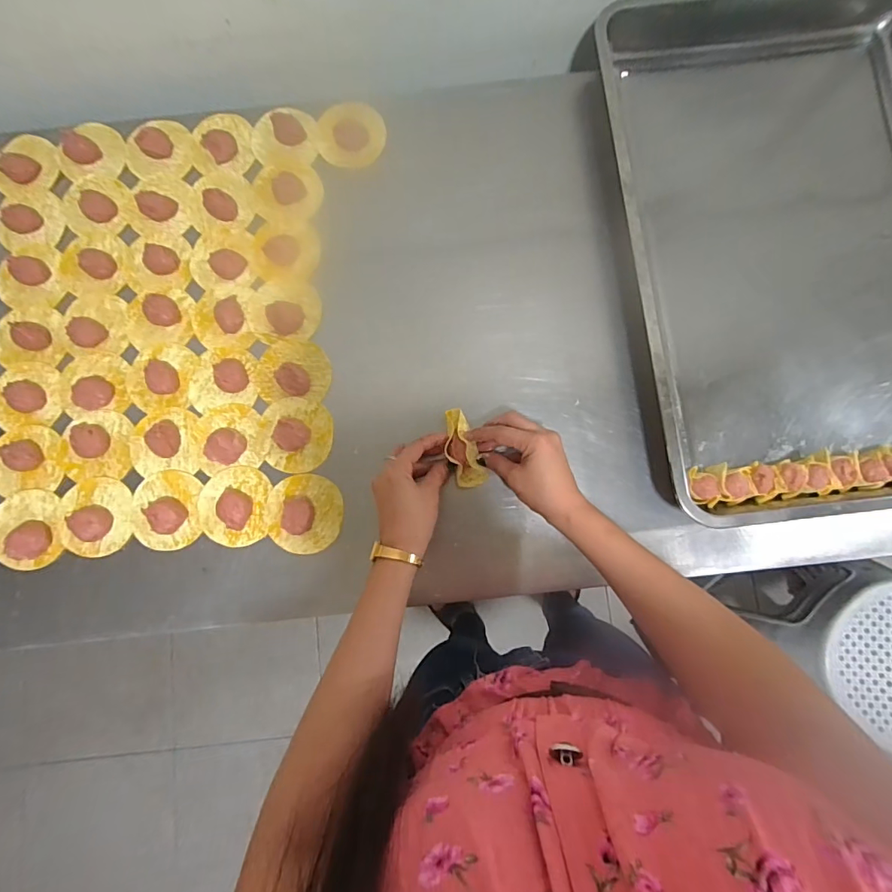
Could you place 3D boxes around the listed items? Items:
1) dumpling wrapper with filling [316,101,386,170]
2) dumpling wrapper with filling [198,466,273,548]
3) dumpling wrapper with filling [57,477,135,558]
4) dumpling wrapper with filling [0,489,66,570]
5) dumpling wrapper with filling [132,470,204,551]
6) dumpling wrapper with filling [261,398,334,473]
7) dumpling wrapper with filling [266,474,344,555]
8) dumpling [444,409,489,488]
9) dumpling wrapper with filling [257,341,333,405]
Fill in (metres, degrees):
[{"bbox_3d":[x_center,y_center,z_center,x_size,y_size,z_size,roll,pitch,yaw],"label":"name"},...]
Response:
[{"bbox_3d":[-0.113,-0.374,0.554,0.078,0.012,0.077,-4,83,0],"label":"dumpling wrapper with filling"},{"bbox_3d":[-0.230,0.064,0.489,0.075,0.023,0.083,1,83,0],"label":"dumpling wrapper with filling"},{"bbox_3d":[-0.376,0.076,0.489,0.080,0.024,0.082,-3,83,0],"label":"dumpling wrapper with filling"},{"bbox_3d":[-0.444,0.088,0.487,0.072,0.024,0.082,-3,83,0],"label":"dumpling wrapper with filling"},{"bbox_3d":[-0.300,0.068,0.487,0.070,0.024,0.083,-4,83,0],"label":"dumpling wrapper with filling"},{"bbox_3d":[-0.163,-0.013,0.501,0.074,0.022,0.080,-1,83,0],"label":"dumpling wrapper with filling"},{"bbox_3d":[-0.153,0.072,0.489,0.079,0.024,0.081,0,83,0],"label":"dumpling wrapper with filling"},{"bbox_3d":[0.018,0.003,0.488,0.033,0.026,0.085,-16,93,-2],"label":"dumpling"},{"bbox_3d":[-0.171,-0.086,0.511,0.079,0.027,0.070,-2,83,0],"label":"dumpling wrapper with filling"}]

